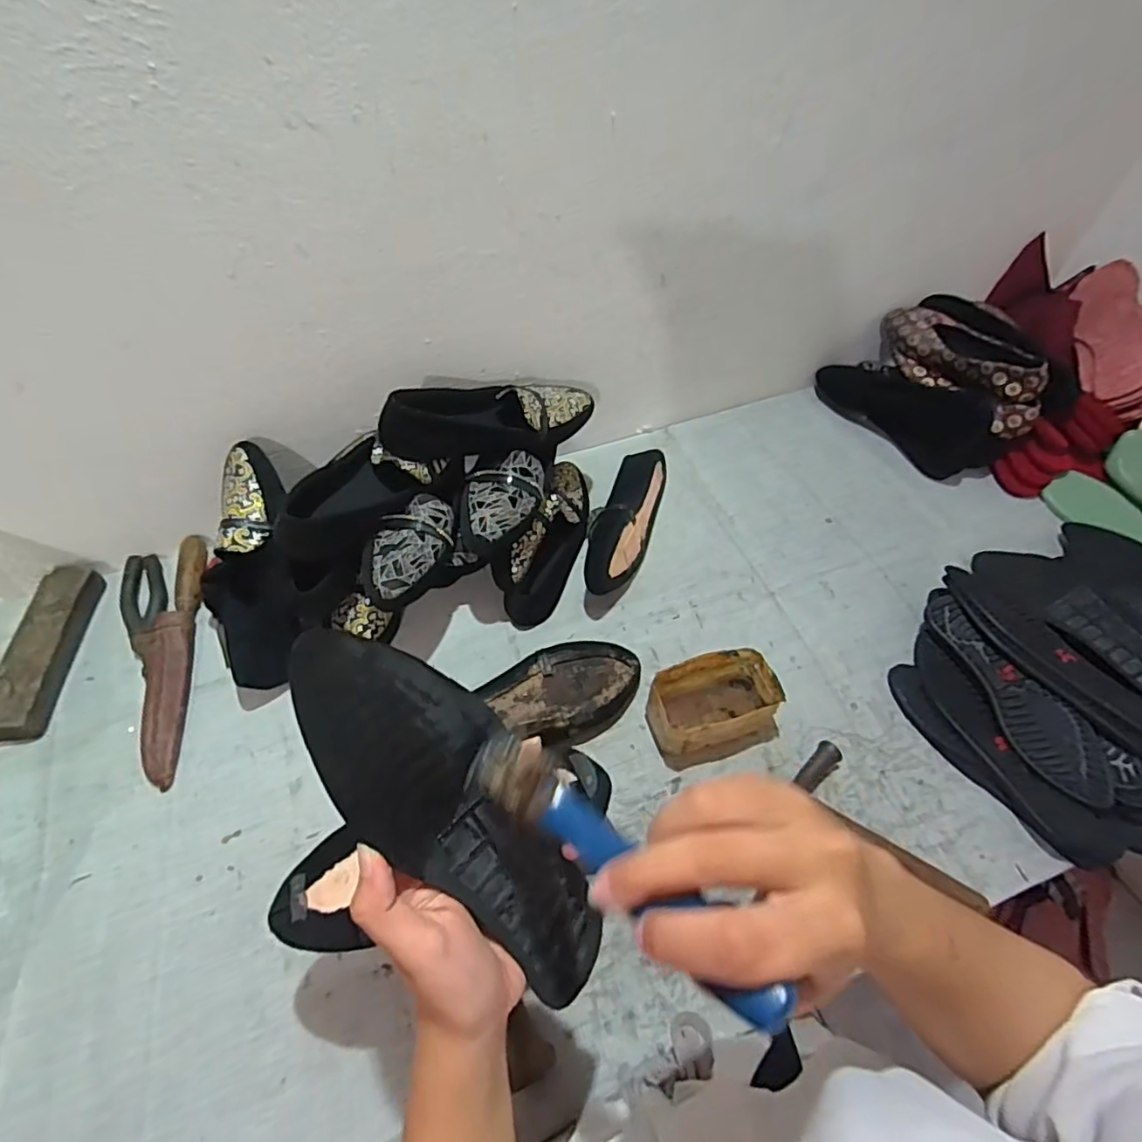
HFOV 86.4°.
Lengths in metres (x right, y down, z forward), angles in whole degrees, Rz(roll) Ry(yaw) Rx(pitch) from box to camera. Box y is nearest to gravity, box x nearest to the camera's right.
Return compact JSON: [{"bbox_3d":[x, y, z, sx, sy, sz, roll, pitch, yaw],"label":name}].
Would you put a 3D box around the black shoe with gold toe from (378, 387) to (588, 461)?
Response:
[{"bbox_3d":[-0.085,-0.169,0.676,0.255,0.075,0.087,-13,54,-29],"label":"black shoe with gold toe"}]

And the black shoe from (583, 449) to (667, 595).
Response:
[{"bbox_3d":[0.068,-0.073,0.770,0.076,0.075,0.251,14,55,9],"label":"black shoe"}]

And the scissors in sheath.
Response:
[{"bbox_3d":[-0.454,0.092,0.674,0.065,0.019,0.296,-24,58,-18],"label":"scissors in sheath"}]

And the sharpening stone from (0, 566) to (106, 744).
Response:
[{"bbox_3d":[-0.577,0.083,0.663,0.058,0.028,0.202,-3,54,-4],"label":"sharpening stone"}]

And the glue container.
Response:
[{"bbox_3d":[0.145,0.140,0.630,0.129,0.061,0.090,-15,56,-12],"label":"glue container"}]

